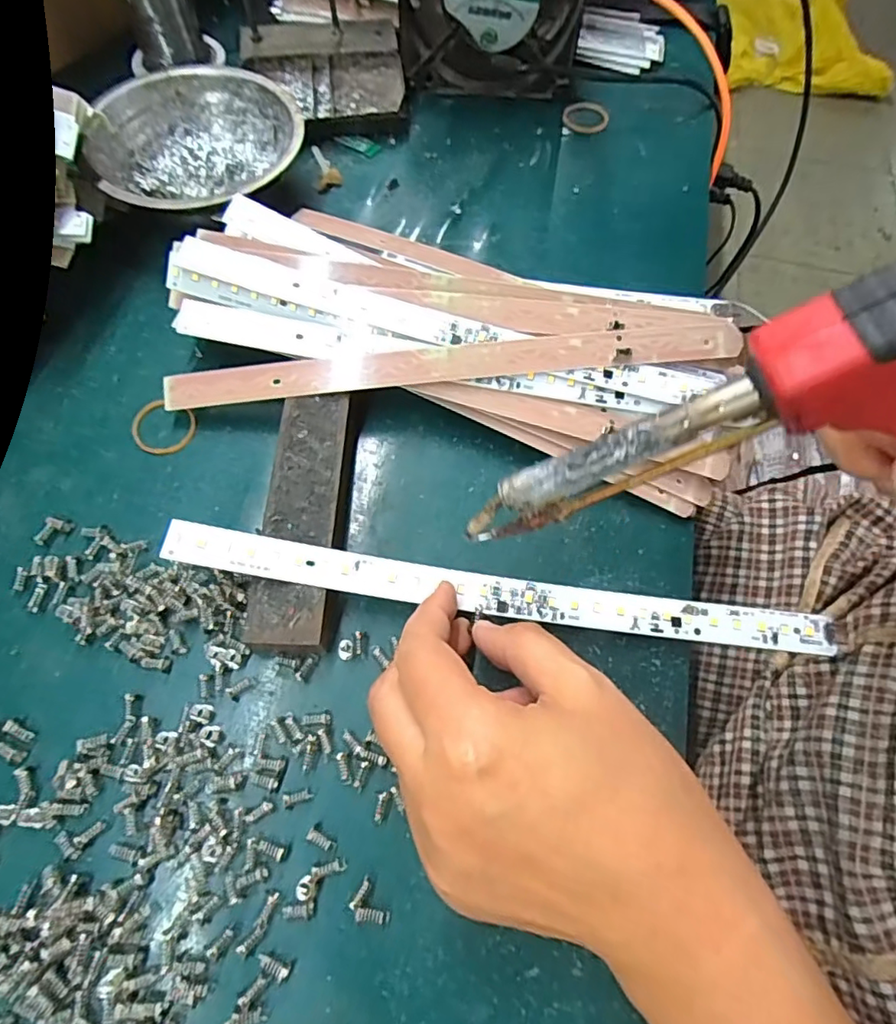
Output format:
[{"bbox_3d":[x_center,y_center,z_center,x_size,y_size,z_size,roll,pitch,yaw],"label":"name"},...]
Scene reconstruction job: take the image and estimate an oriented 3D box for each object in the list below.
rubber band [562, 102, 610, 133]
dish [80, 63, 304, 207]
[{"bbox_3d":[0.099,-0.284,0.414,0.033,0.006,0.023,10,65,3],"label":"rubber band"},{"bbox_3d":[-0.156,-0.223,0.361,0.122,0.038,0.122,1,65,-1],"label":"dish"}]

